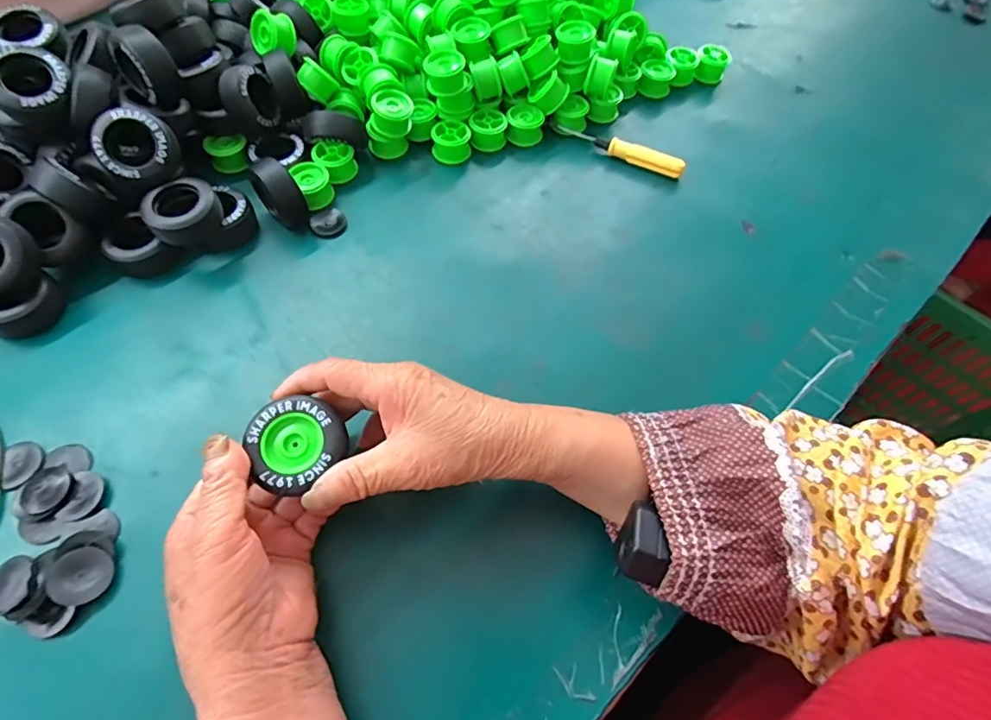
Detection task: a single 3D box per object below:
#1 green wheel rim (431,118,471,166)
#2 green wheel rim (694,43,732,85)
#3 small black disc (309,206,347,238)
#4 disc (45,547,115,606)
[{"bbox_3d":[-0.039,-0.191,0.466,0.033,0.024,0.032,-2,61,-5],"label":"green wheel rim"},{"bbox_3d":[0.223,-0.306,0.548,0.033,0.032,0.033,24,62,9],"label":"green wheel rim"},{"bbox_3d":[-0.133,-0.110,0.422,0.027,0.007,0.029,2,61,-3],"label":"small black disc"},{"bbox_3d":[-0.221,0.115,0.284,0.029,0.004,0.028,11,56,-17],"label":"disc"}]

